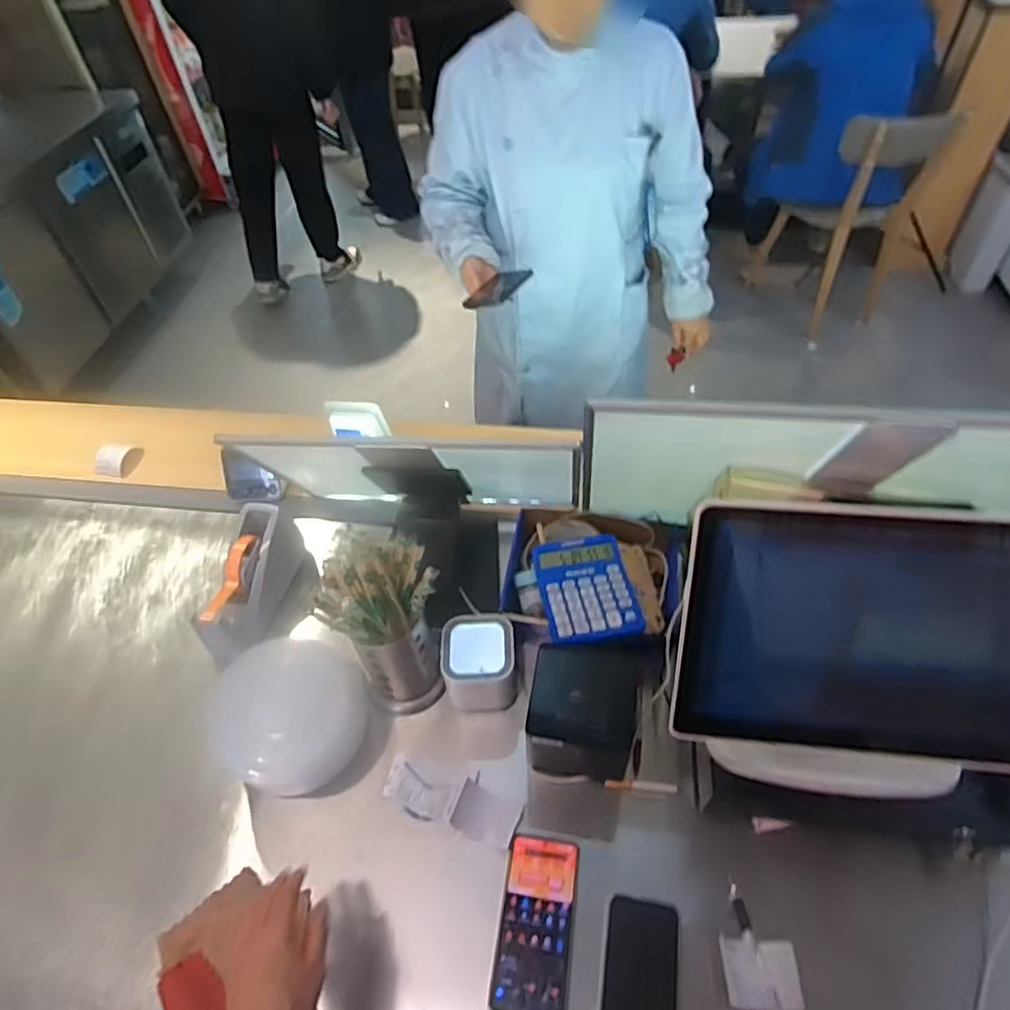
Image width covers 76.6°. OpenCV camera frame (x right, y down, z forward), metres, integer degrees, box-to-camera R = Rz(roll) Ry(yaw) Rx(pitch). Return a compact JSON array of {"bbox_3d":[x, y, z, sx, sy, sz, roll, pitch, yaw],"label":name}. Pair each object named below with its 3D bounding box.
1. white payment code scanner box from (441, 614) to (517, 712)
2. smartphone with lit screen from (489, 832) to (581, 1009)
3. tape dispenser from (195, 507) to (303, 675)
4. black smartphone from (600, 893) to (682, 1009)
[{"bbox_3d":[-0.033,0.201,0.826,0.094,0.091,0.099,-5,50,1],"label":"white payment code scanner box"},{"bbox_3d":[0.034,0.444,0.681,0.077,0.006,0.166,5,51,10],"label":"smartphone with lit screen"},{"bbox_3d":[-0.379,0.113,0.935,0.078,0.124,0.231,10,66,13],"label":"tape dispenser"},{"bbox_3d":[0.137,0.488,0.644,0.074,0.006,0.155,5,58,13],"label":"black smartphone"}]

